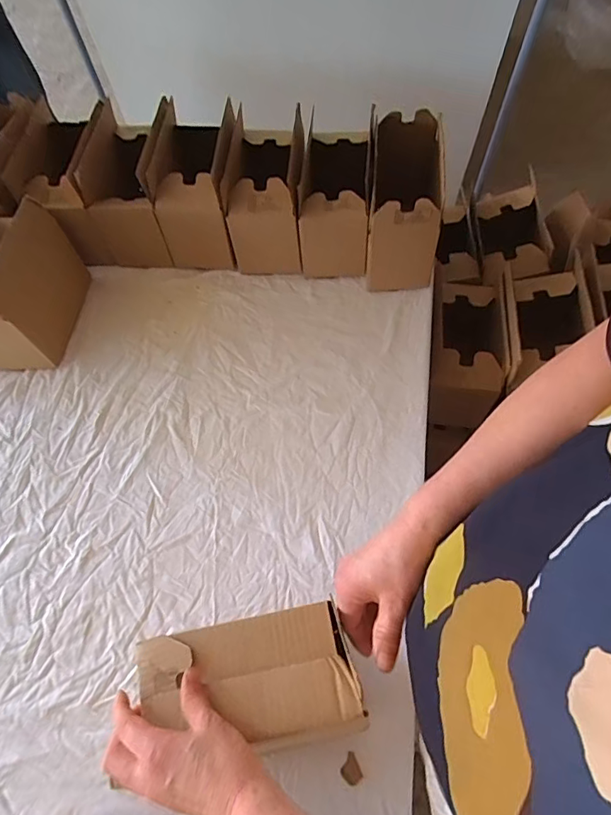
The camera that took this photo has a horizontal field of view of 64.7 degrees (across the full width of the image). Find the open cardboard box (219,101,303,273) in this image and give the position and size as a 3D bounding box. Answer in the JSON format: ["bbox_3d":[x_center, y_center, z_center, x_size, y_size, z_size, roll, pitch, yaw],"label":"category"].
[{"bbox_3d":[-0.060,-0.356,0.806,0.113,0.188,0.194,1,63,3],"label":"open cardboard box"}]

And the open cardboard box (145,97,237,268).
[{"bbox_3d":[-0.175,-0.375,0.821,0.116,0.189,0.223,-2,63,1],"label":"open cardboard box"}]

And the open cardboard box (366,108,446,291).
[{"bbox_3d":[0.162,-0.326,0.782,0.112,0.186,0.229,7,65,5],"label":"open cardboard box"}]

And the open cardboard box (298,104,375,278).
[{"bbox_3d":[0.050,-0.336,0.793,0.103,0.179,0.162,3,63,4],"label":"open cardboard box"}]

